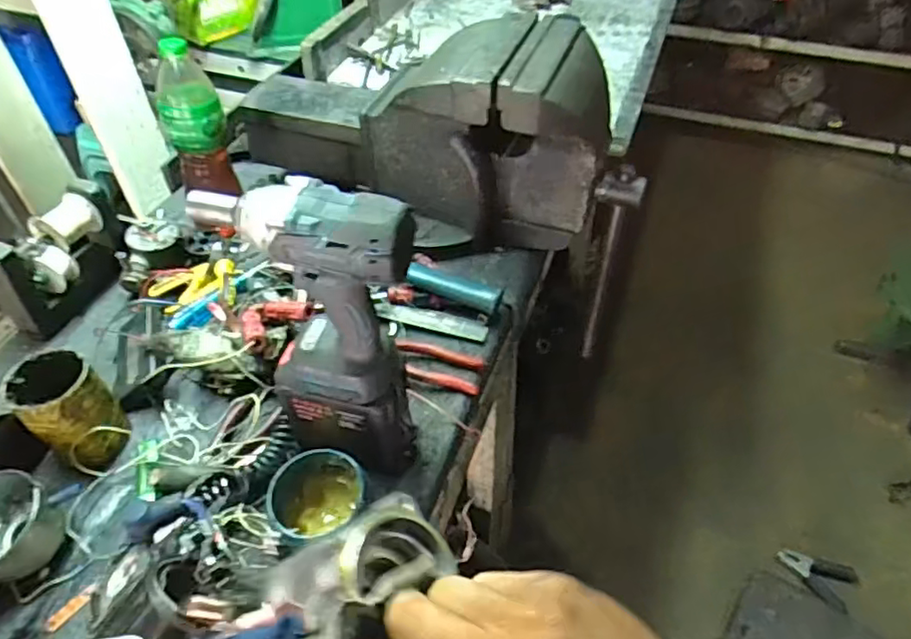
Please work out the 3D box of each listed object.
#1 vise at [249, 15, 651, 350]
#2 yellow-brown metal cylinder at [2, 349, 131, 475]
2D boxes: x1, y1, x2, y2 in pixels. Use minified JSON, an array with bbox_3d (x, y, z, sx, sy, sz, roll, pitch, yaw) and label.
[{"bbox_3d":[-0.040,-0.273,0.850,0.538,0.258,0.192,21,51,18],"label":"vise"},{"bbox_3d":[-0.390,0.093,0.623,0.087,0.106,0.072,34,56,27],"label":"yellow-brown metal cylinder"}]

